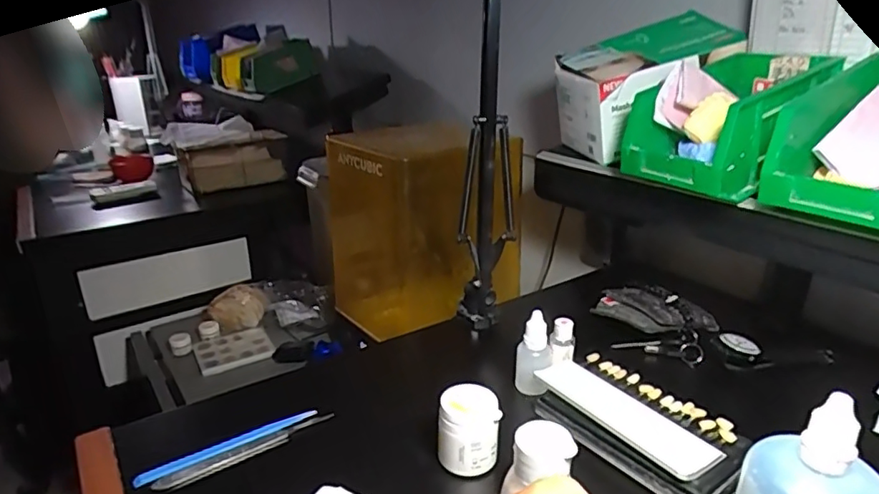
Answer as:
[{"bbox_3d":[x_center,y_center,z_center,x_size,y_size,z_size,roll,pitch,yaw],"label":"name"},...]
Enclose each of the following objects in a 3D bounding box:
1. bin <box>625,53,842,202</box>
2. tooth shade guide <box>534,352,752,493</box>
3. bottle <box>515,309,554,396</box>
[{"bbox_3d":[0.257,-0.113,0.501,0.164,0.097,0.101,-14,26,-30],"label":"bin"},{"bbox_3d":[0.155,0.140,0.449,0.088,0.020,0.168,-16,27,-33],"label":"tooth shade guide"},{"bbox_3d":[0.085,0.101,0.507,0.031,0.083,0.024,7,23,17],"label":"bottle"}]

